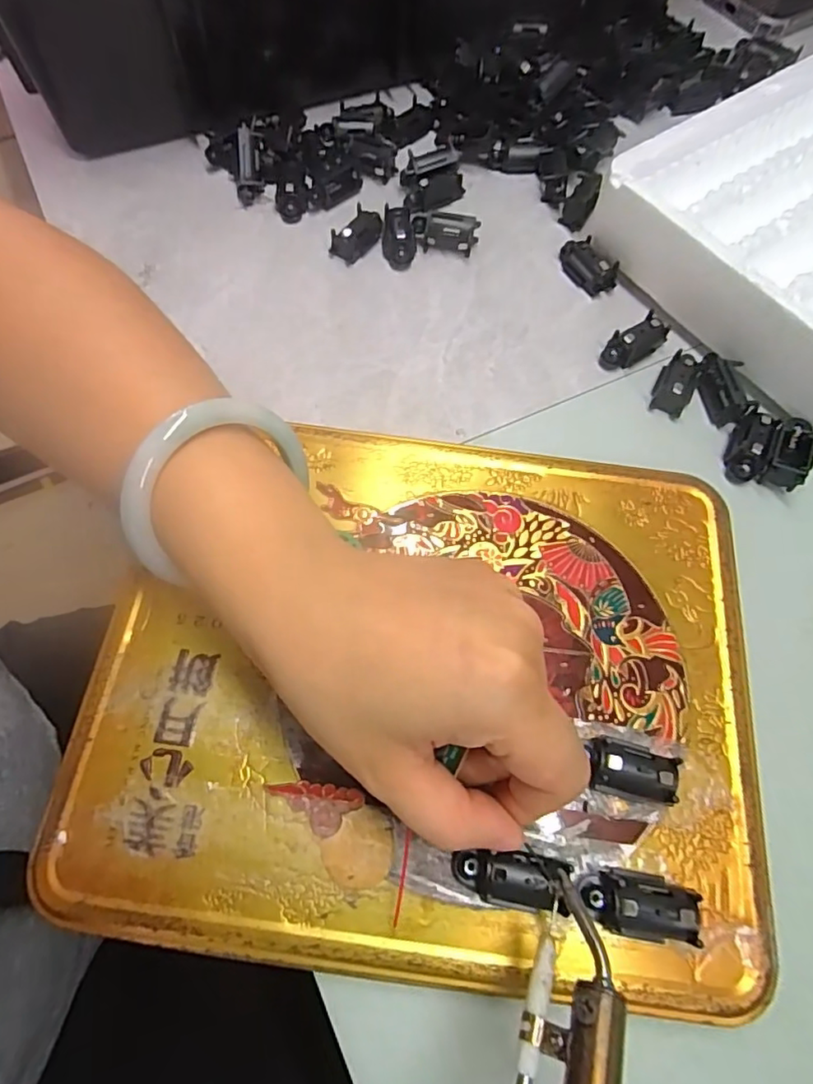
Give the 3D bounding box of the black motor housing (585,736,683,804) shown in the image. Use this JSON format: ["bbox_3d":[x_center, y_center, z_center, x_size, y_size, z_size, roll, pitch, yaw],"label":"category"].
[{"bbox_3d":[0.074,0.077,0.192,0.029,0.016,0.015,12,66,3],"label":"black motor housing"}]

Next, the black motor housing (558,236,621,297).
[{"bbox_3d":[0.096,-0.149,0.305,0.017,0.013,0.035,-28,70,-14],"label":"black motor housing"}]

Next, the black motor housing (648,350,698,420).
[{"bbox_3d":[0.130,-0.076,0.275,0.017,0.013,0.028,28,68,10],"label":"black motor housing"}]

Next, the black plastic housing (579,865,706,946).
[{"bbox_3d":[0.072,0.113,0.177,0.033,0.014,0.018,10,66,2],"label":"black plastic housing"}]

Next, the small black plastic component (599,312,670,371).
[{"bbox_3d":[0.113,-0.099,0.284,0.034,0.013,0.017,-38,73,-17],"label":"small black plastic component"}]

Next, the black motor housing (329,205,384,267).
[{"bbox_3d":[-0.026,-0.165,0.309,0.018,0.014,0.030,36,70,13],"label":"black motor housing"}]

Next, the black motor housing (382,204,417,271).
[{"bbox_3d":[-0.004,-0.165,0.306,0.017,0.012,0.035,-6,81,-5],"label":"black motor housing"}]

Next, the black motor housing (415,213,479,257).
[{"bbox_3d":[0.021,-0.167,0.308,0.034,0.017,0.012,7,66,1],"label":"black motor housing"}]

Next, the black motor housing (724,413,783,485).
[{"bbox_3d":[0.157,-0.044,0.262,0.016,0.015,0.031,28,68,10],"label":"black motor housing"}]

